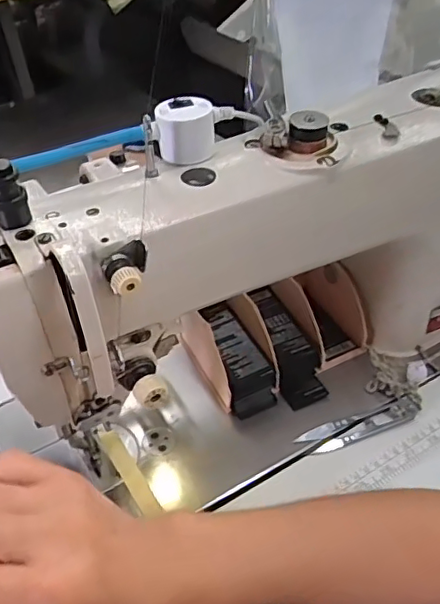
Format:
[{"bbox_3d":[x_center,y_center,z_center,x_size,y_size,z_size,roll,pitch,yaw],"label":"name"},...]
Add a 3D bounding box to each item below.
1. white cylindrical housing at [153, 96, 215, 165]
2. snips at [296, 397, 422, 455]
[{"bbox_3d":[-0.022,-0.109,0.375,0.036,0.031,0.029,-3,43,-1],"label":"white cylindrical housing"},{"bbox_3d":[0.116,0.100,0.484,0.104,0.014,0.021,-16,45,-15],"label":"snips"}]

